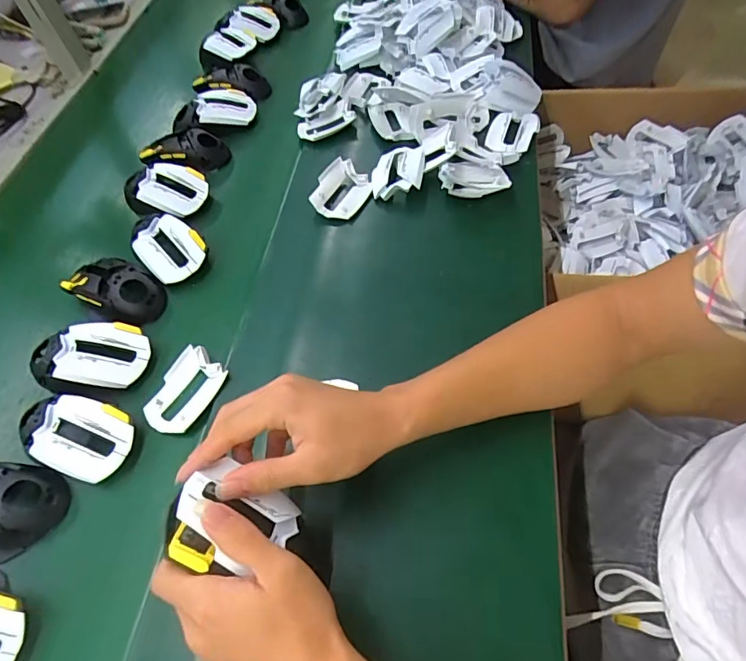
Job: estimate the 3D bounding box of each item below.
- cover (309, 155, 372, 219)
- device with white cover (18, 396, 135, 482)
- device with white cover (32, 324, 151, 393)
[{"bbox_3d":[-0.038,-0.169,0.574,0.058,0.019,0.075,24,63,17],"label":"cover"},{"bbox_3d":[-0.264,0.090,0.424,0.106,0.026,0.062,14,60,12],"label":"device with white cover"},{"bbox_3d":[-0.277,0.028,0.466,0.112,0.031,0.069,-5,58,1],"label":"device with white cover"}]

